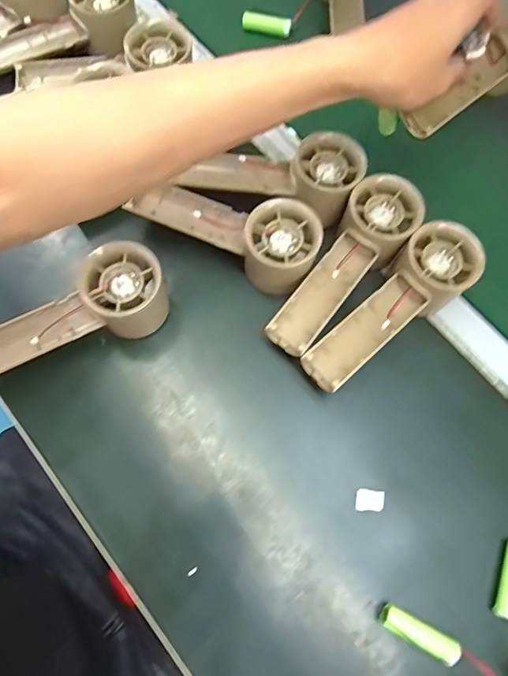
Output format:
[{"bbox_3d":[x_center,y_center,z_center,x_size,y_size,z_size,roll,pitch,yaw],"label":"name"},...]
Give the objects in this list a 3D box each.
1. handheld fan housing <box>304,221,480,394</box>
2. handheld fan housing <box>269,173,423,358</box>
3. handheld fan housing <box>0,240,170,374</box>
[{"bbox_3d":[0.101,-0.020,0.346,0.155,0.058,0.052,-39,78,-14],"label":"handheld fan housing"},{"bbox_3d":[0.067,-0.054,0.354,0.051,0.058,0.154,38,74,10],"label":"handheld fan housing"},{"bbox_3d":[-0.139,-0.011,0.335,0.156,0.055,0.055,-25,74,-11],"label":"handheld fan housing"}]

